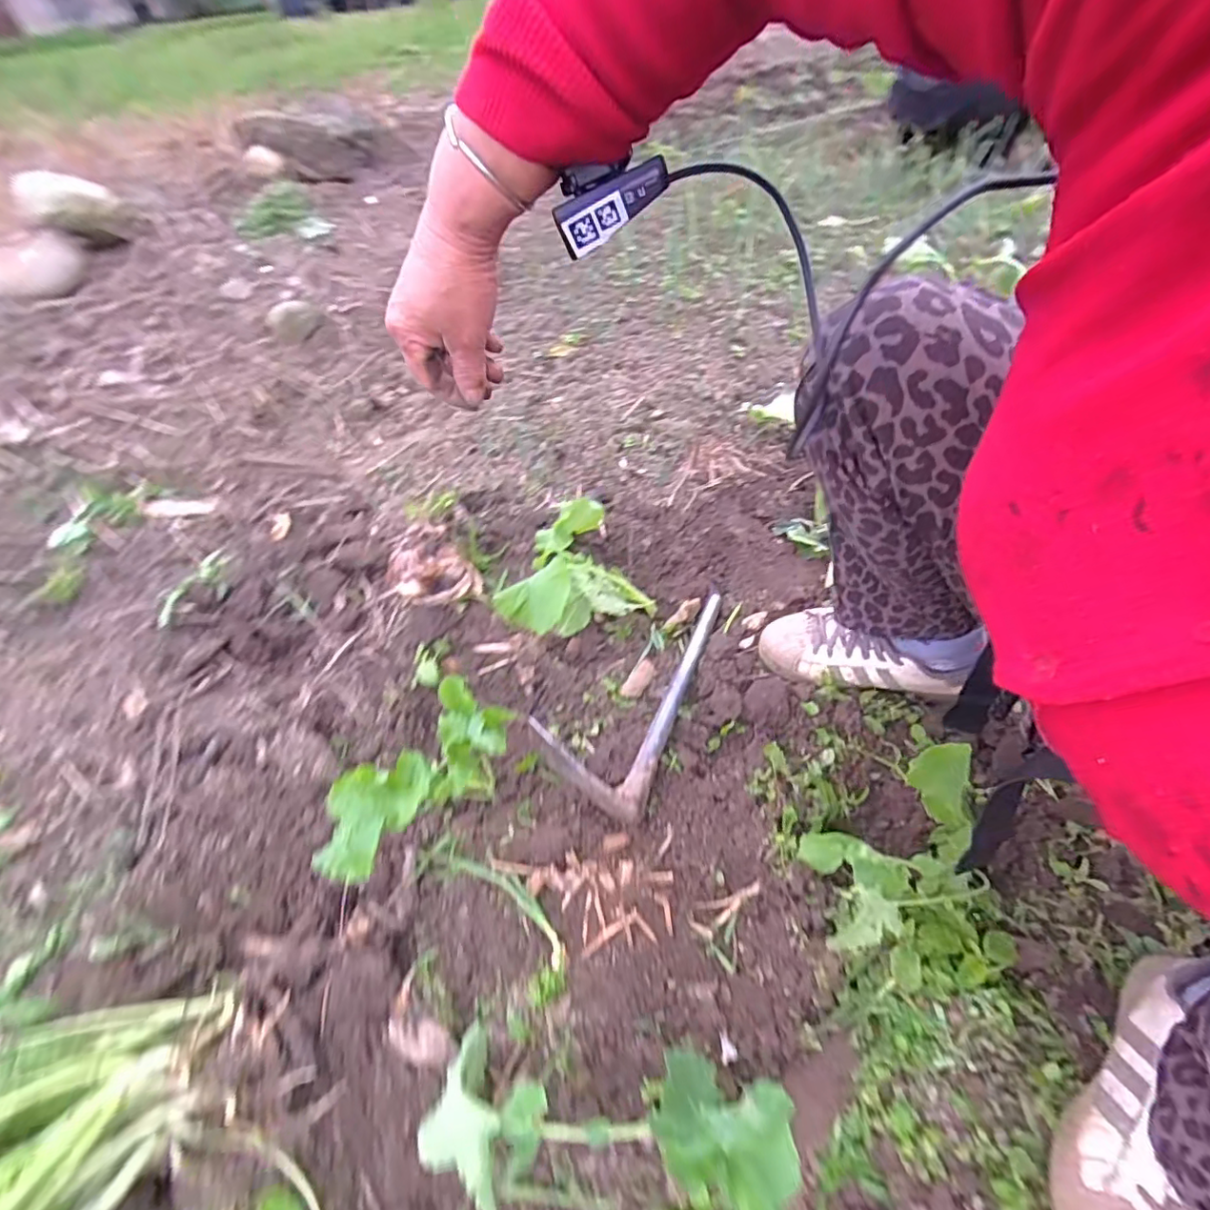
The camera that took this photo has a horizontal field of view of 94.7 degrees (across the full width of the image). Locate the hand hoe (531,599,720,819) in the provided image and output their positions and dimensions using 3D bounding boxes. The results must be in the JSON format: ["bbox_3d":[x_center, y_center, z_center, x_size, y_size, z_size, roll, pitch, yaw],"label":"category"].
[{"bbox_3d":[0.028,0.076,0.630,0.138,0.055,0.319,14,52,19],"label":"hand hoe"}]

